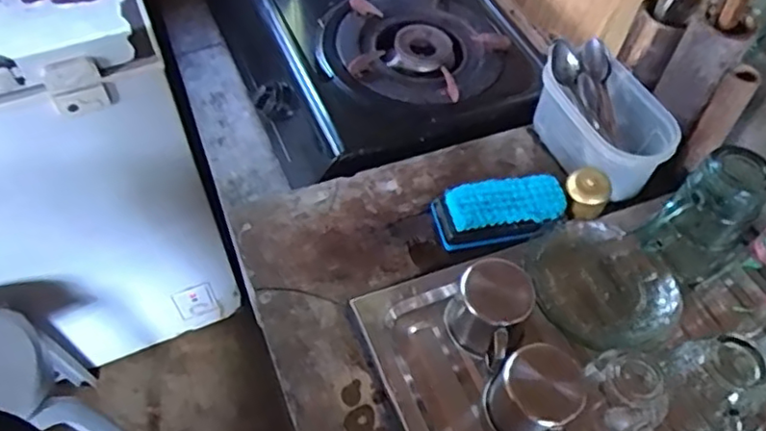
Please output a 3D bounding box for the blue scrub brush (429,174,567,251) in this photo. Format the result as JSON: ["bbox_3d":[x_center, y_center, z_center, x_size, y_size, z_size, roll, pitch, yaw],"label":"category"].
[{"bbox_3d":[0.119,-0.003,0.634,0.128,0.039,0.061,-6,55,-6],"label":"blue scrub brush"}]

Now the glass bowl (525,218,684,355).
[{"bbox_3d":[0.205,0.065,0.590,0.128,0.034,0.135,1,54,-1],"label":"glass bowl"}]

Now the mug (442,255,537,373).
[{"bbox_3d":[0.090,0.082,0.546,0.067,0.071,0.073,28,58,17],"label":"mug"}]

